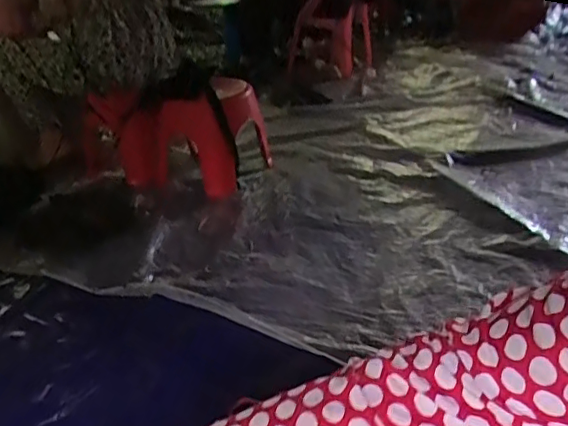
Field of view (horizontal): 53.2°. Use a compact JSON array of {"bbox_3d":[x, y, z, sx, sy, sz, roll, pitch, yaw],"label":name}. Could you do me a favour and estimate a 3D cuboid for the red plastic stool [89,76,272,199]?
[{"bbox_3d":[-0.313,-0.277,1.865,0.430,0.310,0.339,10,30,22],"label":"red plastic stool"}]

